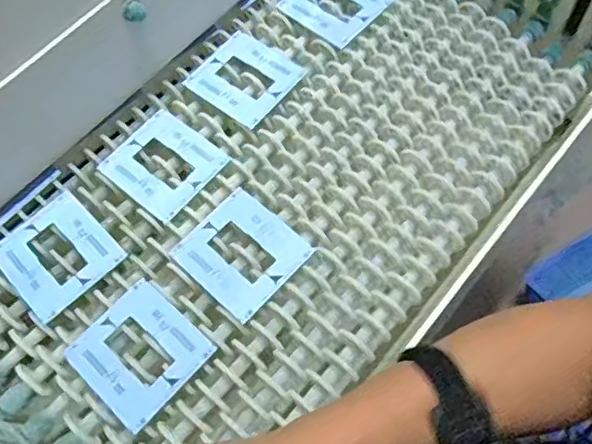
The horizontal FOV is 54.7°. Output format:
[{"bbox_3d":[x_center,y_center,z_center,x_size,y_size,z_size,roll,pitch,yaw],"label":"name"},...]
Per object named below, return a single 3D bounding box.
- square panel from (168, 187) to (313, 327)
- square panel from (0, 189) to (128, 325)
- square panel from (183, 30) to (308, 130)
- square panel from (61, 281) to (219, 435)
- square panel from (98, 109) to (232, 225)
[{"bbox_3d":[-0.054,0.030,0.569,0.107,0.005,0.099,39,74,19],"label":"square panel"},{"bbox_3d":[-0.246,0.030,0.586,0.101,0.008,0.113,-42,69,-16],"label":"square panel"},{"bbox_3d":[-0.060,-0.171,0.670,0.114,0.007,0.103,39,75,20],"label":"square panel"},{"bbox_3d":[-0.146,0.120,0.533,0.108,0.008,0.099,37,72,22],"label":"square panel"},{"bbox_3d":[-0.144,-0.065,0.621,0.107,0.004,0.100,37,71,19],"label":"square panel"}]

